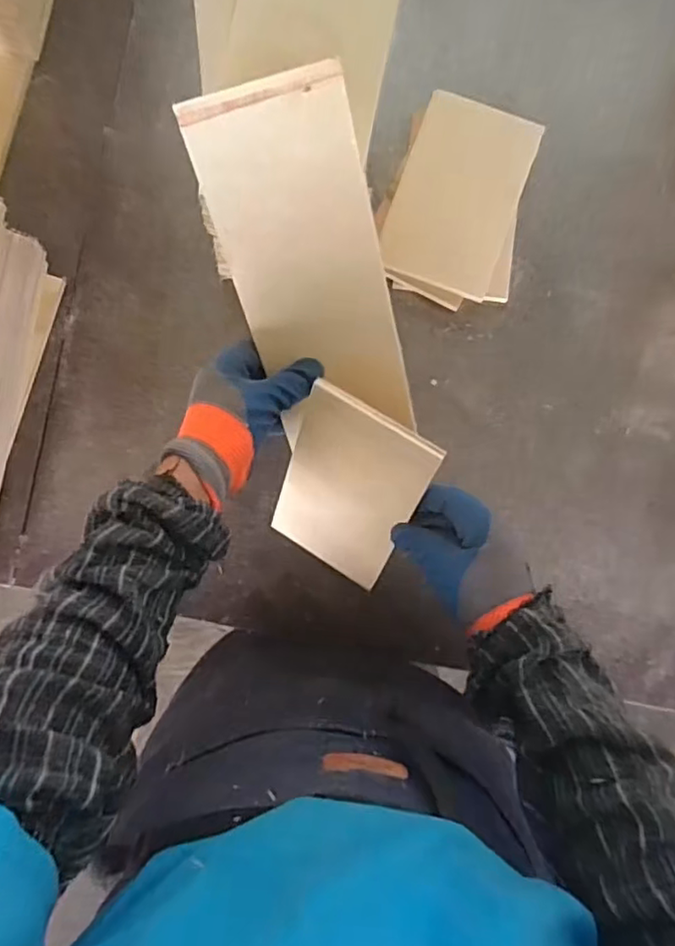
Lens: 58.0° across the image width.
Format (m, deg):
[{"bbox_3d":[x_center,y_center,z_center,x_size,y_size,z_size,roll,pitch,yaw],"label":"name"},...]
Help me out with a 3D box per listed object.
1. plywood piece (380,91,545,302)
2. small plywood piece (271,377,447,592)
[{"bbox_3d":[0.118,-0.268,0.594,0.114,0.013,0.179,20,90,0],"label":"plywood piece"},{"bbox_3d":[0.008,0.018,0.522,0.112,0.181,0.008,32,45,10],"label":"small plywood piece"}]

